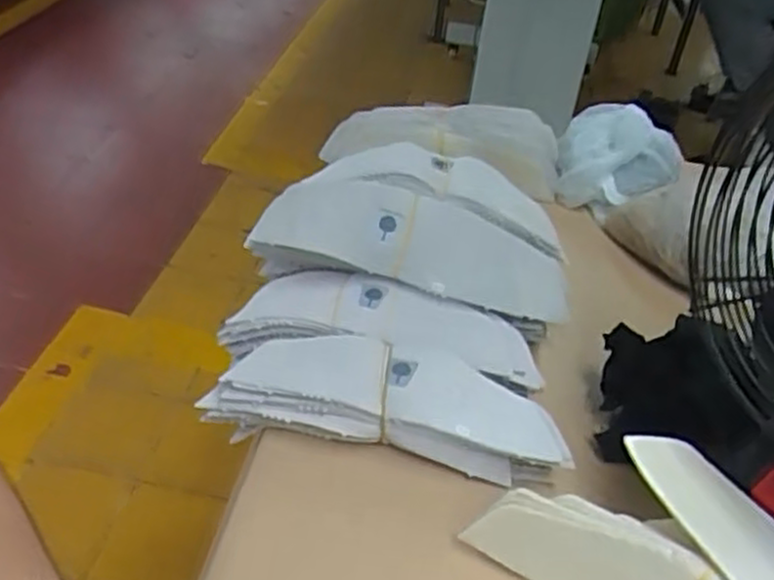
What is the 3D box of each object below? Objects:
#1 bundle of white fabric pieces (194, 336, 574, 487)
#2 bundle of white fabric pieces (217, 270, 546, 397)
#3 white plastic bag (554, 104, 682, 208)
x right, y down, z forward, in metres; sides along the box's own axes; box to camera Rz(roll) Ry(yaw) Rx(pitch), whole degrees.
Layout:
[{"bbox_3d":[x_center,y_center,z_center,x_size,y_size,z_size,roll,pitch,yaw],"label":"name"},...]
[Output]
[{"bbox_3d":[-0.002,0.068,0.474,0.219,0.047,0.063,8,37,4],"label":"bundle of white fabric pieces"},{"bbox_3d":[-0.003,0.023,0.519,0.219,0.044,0.068,9,37,6],"label":"bundle of white fabric pieces"},{"bbox_3d":[0.218,-0.125,0.722,0.110,0.060,0.103,11,39,7],"label":"white plastic bag"}]

